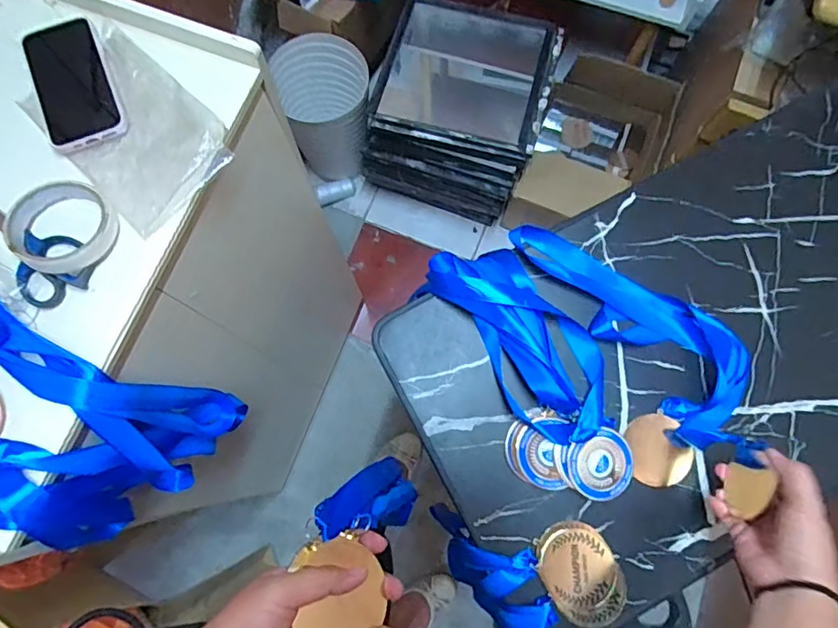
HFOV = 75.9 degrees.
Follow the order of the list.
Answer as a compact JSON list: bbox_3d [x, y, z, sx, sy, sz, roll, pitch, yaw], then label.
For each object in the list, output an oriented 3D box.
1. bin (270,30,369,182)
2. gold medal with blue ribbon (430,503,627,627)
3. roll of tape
[{"bbox_3d":[-0.208,-0.447,1.255,0.196,0.322,0.206,-6,76,-2],"label":"bin"},{"bbox_3d":[0.110,0.266,0.547,0.188,0.036,0.111,5,76,1],"label":"gold medal with blue ribbon"},{"bbox_3d":[-0.324,-0.079,0.490,0.095,0.031,0.086,28,78,6],"label":"roll of tape"}]

